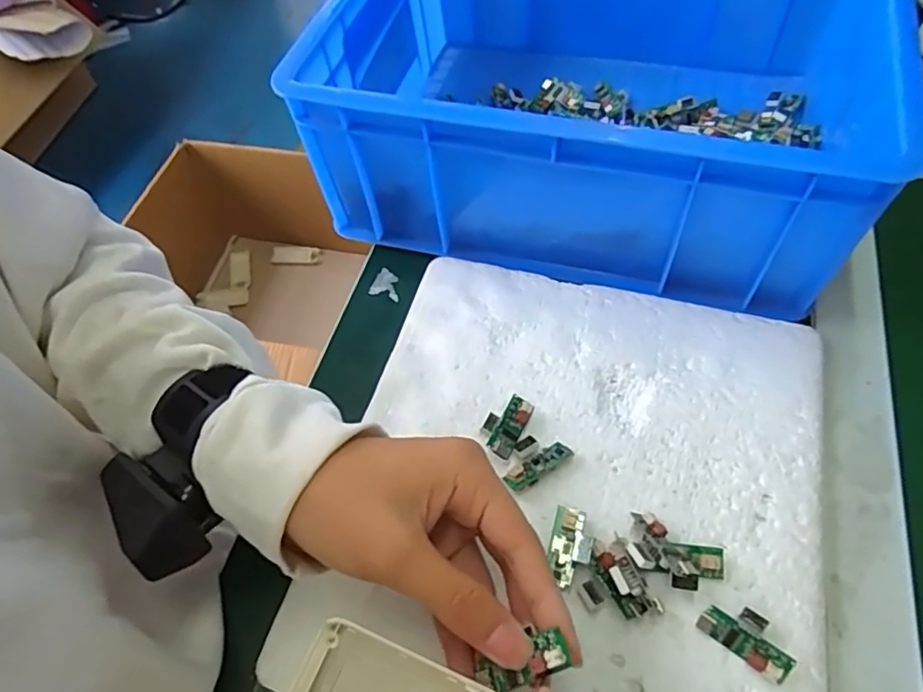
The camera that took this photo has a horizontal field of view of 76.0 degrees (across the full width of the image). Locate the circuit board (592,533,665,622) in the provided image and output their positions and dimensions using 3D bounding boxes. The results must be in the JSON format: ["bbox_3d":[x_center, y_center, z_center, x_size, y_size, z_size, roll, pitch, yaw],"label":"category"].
[{"bbox_3d":[0.077,0.111,0.282,0.019,0.016,0.038,-24,59,-11],"label":"circuit board"}]

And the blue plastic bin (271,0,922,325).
[{"bbox_3d":[0.099,-0.181,0.405,0.342,0.129,0.259,13,59,12],"label":"blue plastic bin"}]

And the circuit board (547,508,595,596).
[{"bbox_3d":[0.054,0.101,0.294,0.020,0.009,0.037,12,59,11],"label":"circuit board"}]

